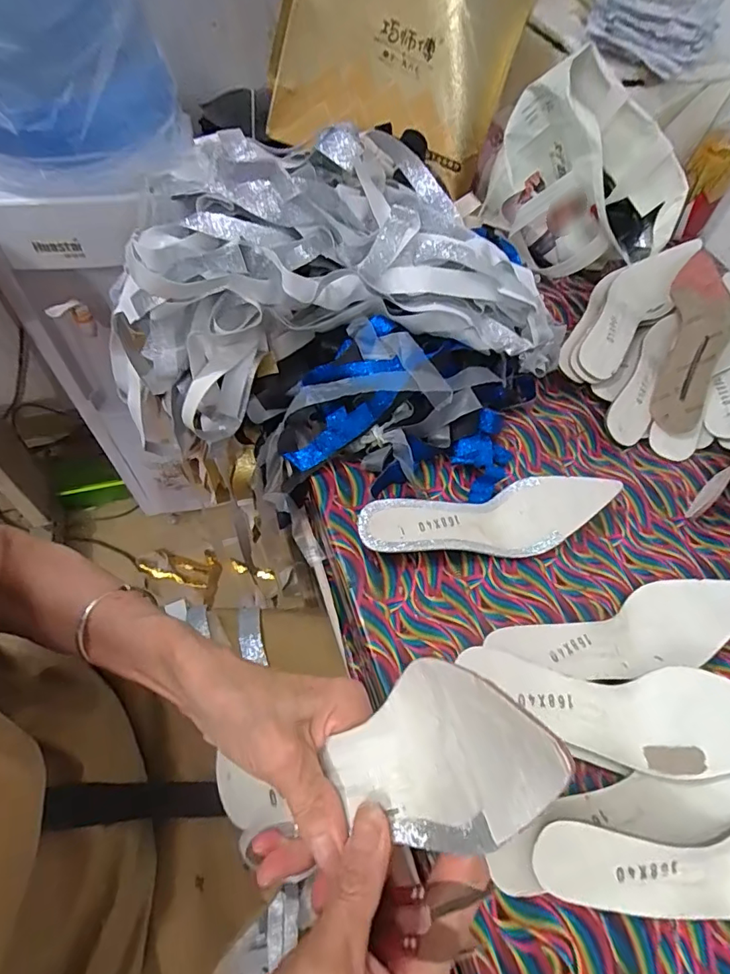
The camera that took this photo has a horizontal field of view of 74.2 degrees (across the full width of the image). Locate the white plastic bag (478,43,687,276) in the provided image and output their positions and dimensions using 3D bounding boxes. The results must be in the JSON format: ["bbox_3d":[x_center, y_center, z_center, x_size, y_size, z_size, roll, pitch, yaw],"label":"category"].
[{"bbox_3d":[0.296,-0.405,0.650,0.242,0.203,0.135,17,59,5],"label":"white plastic bag"}]

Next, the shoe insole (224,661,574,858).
[{"bbox_3d":[0.001,0.138,0.234,0.044,0.240,0.070,12,52,-36],"label":"shoe insole"}]

